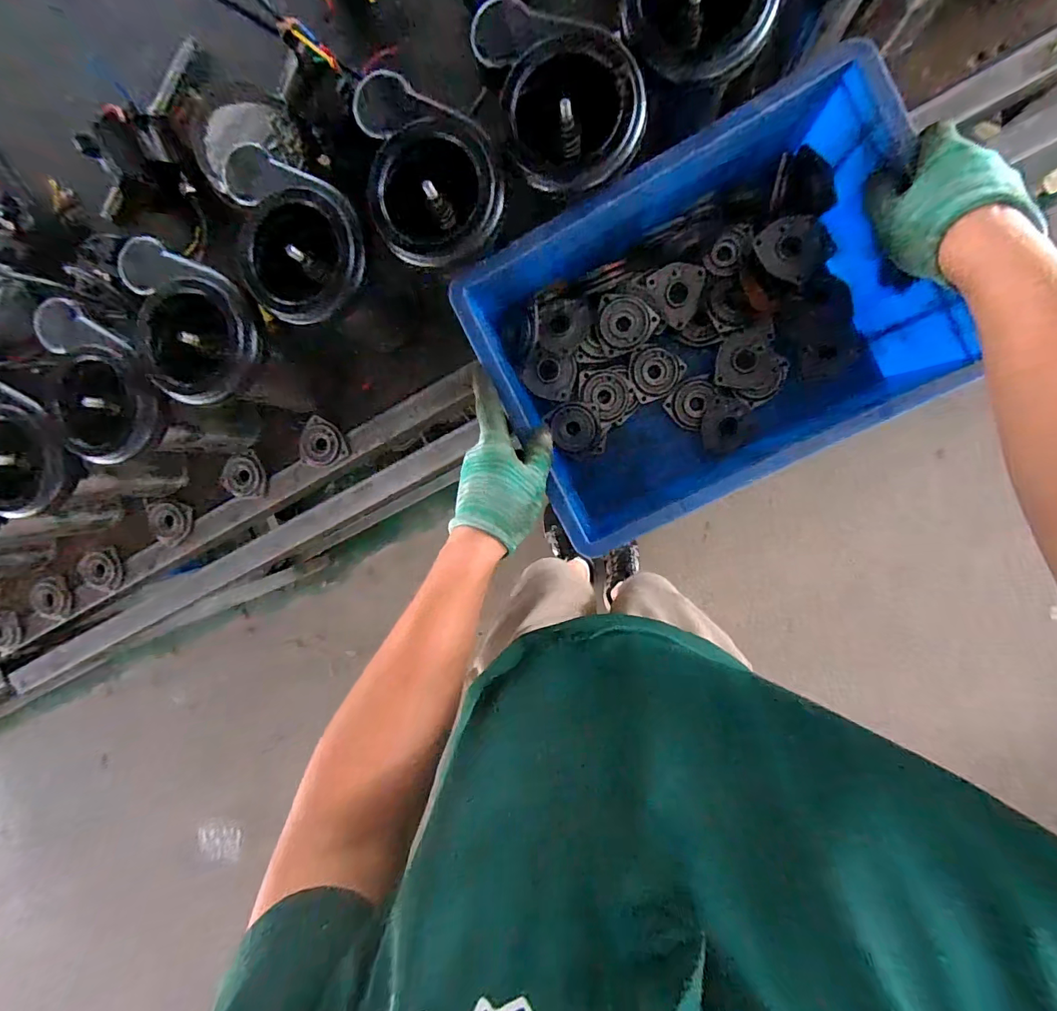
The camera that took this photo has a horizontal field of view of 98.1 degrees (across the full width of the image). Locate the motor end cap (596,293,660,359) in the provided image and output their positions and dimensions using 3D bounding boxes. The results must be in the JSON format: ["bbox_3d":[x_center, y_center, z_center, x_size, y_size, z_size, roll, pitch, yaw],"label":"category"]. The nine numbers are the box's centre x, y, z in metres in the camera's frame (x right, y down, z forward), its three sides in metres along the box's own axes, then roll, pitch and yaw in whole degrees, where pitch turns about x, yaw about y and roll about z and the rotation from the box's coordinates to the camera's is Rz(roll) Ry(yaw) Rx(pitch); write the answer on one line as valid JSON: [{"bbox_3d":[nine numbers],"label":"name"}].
[{"bbox_3d":[0.108,-0.199,0.505,0.063,0.012,0.062,-5,95,8],"label":"motor end cap"}]

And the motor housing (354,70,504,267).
[{"bbox_3d":[-0.086,-0.298,0.418,0.115,0.060,0.158,-19,92,9],"label":"motor housing"}]

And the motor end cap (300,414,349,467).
[{"bbox_3d":[-0.279,-0.082,0.612,0.062,0.015,0.063,1,95,8],"label":"motor end cap"}]

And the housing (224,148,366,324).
[{"bbox_3d":[-0.213,-0.253,0.450,0.145,0.082,0.122,17,97,6],"label":"housing"}]

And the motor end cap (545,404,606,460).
[{"bbox_3d":[0.058,-0.090,0.547,0.060,0.022,0.069,-16,107,13],"label":"motor end cap"}]

